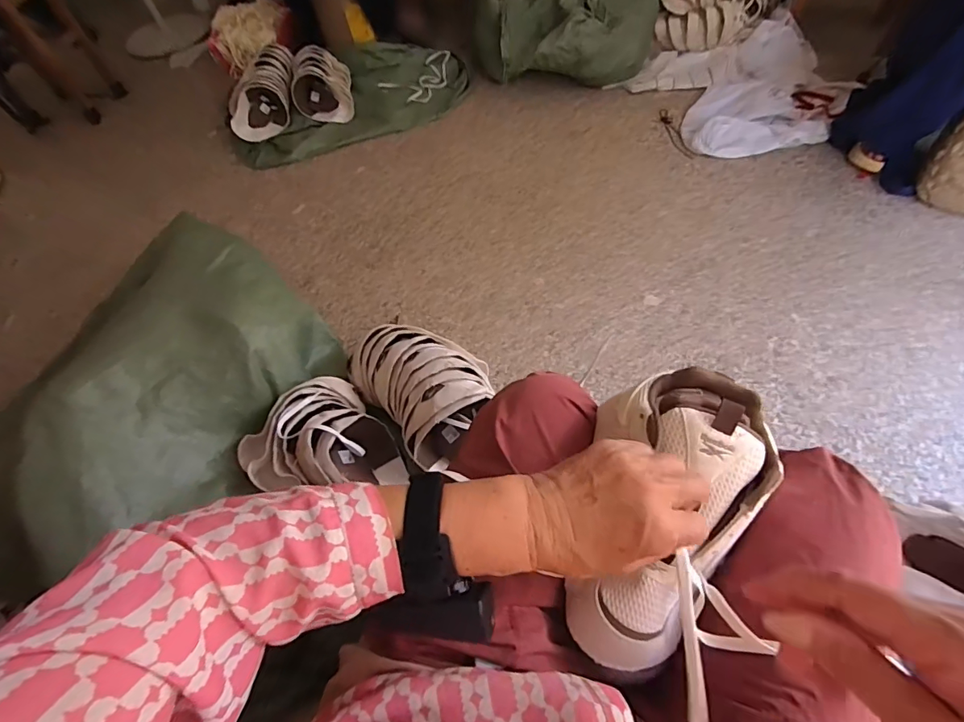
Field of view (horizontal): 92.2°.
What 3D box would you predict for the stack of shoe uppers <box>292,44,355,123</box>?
[{"bbox_3d":[-0.537,-0.936,1.547,0.188,0.112,0.300,-11,57,0],"label":"stack of shoe uppers"}]

